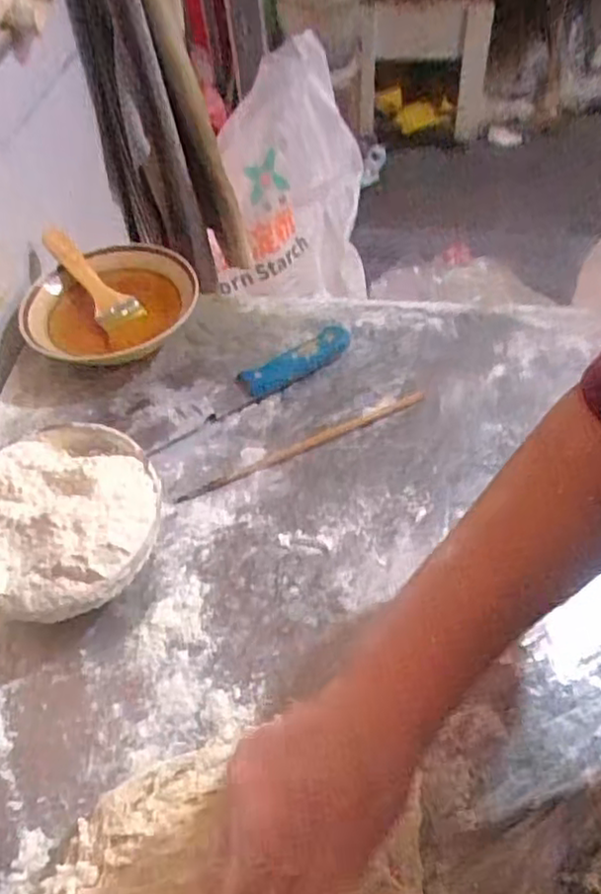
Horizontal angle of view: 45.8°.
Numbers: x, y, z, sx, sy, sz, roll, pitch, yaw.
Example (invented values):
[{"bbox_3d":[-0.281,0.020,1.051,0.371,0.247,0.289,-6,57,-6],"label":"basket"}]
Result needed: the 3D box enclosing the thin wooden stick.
[{"bbox_3d":[0.002,-0.002,0.614,0.232,0.008,0.011,-22,54,-12],"label":"thin wooden stick"}]

